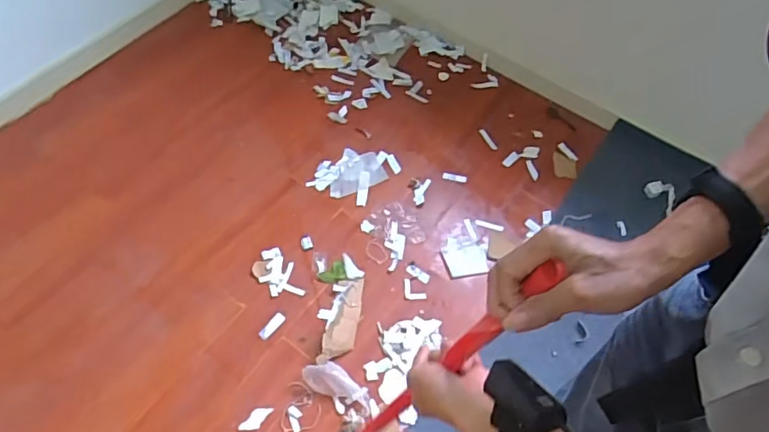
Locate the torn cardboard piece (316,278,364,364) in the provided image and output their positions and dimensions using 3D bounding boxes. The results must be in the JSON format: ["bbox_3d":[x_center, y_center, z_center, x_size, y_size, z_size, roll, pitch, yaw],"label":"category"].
[{"bbox_3d":[-0.098,0.271,1.443,0.084,0.035,0.265,17,59,6],"label":"torn cardboard piece"}]

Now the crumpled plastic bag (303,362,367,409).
[{"bbox_3d":[-0.118,0.412,1.357,0.170,0.035,0.068,18,59,7],"label":"crumpled plastic bag"}]

